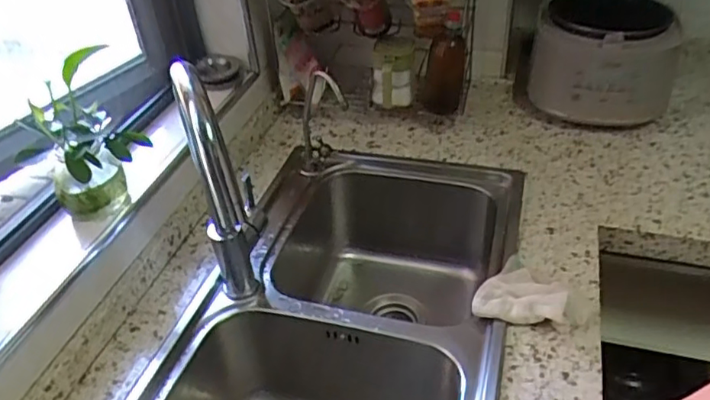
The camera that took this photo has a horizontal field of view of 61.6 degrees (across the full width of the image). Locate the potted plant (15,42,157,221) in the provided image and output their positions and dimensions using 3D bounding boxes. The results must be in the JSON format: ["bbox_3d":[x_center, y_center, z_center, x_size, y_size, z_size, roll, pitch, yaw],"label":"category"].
[{"bbox_3d":[-0.326,-0.066,0.715,0.099,0.197,0.111,-7,39,-3],"label":"potted plant"}]

